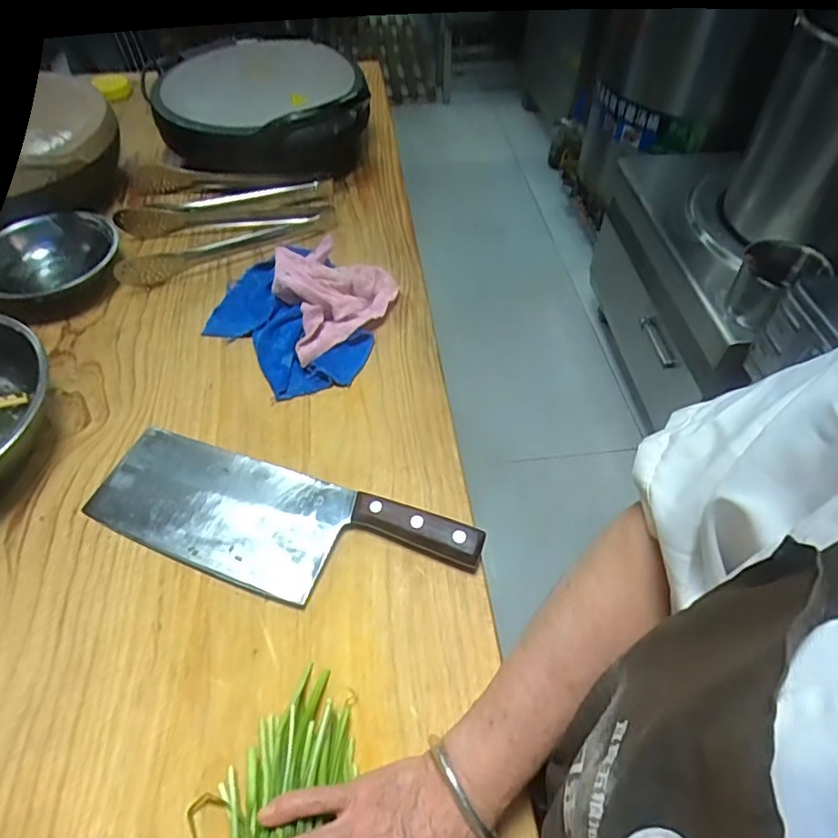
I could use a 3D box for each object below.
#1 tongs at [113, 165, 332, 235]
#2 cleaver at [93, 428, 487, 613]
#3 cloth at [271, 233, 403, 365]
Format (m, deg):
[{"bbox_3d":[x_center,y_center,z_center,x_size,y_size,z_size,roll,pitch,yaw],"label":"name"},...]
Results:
[{"bbox_3d":[-0.262,-0.307,0.781,0.277,0.041,0.126,-6,53,-4],"label":"tongs"},{"bbox_3d":[-0.125,0.089,0.489,0.340,0.024,0.109,16,54,13],"label":"cleaver"},{"bbox_3d":[-0.103,-0.144,0.640,0.155,0.067,0.114,-38,61,-25],"label":"cloth"}]

